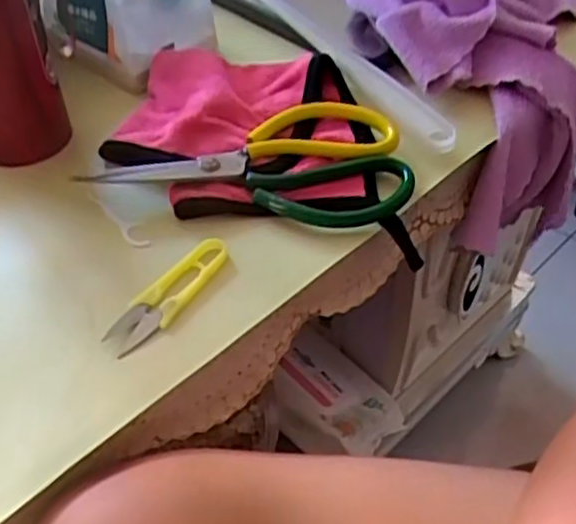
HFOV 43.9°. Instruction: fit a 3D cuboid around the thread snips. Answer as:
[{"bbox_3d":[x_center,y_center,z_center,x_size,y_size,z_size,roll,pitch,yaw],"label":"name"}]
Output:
[{"bbox_3d":[-0.067,0.016,0.411,0.028,0.008,0.093,28,52,26],"label":"thread snips"}]

